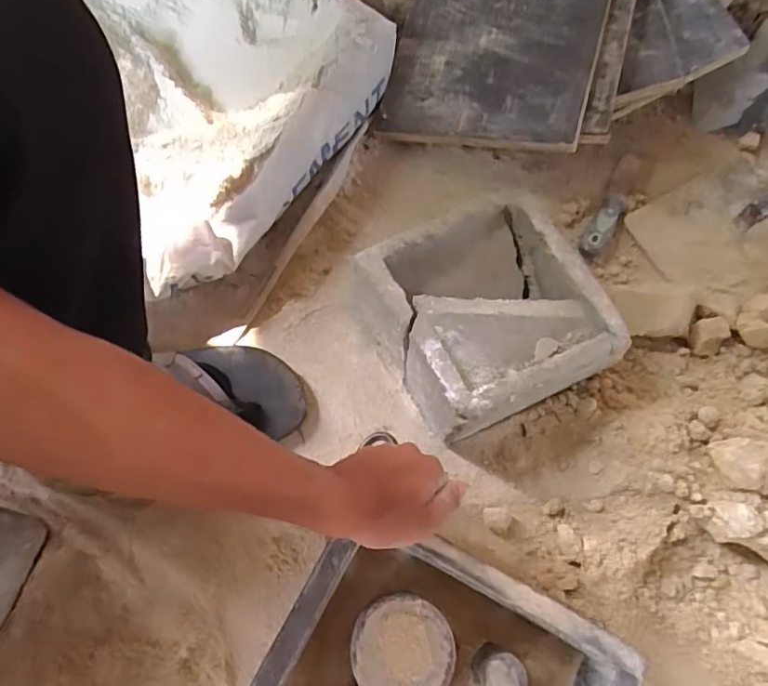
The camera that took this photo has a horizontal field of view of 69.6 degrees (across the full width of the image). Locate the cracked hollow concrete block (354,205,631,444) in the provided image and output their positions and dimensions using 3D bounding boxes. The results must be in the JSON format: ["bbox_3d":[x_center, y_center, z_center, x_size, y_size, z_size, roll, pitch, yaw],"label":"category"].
[{"bbox_3d":[0.103,-0.024,0.575,0.196,0.103,0.200,-26,71,-11],"label":"cracked hollow concrete block"}]

